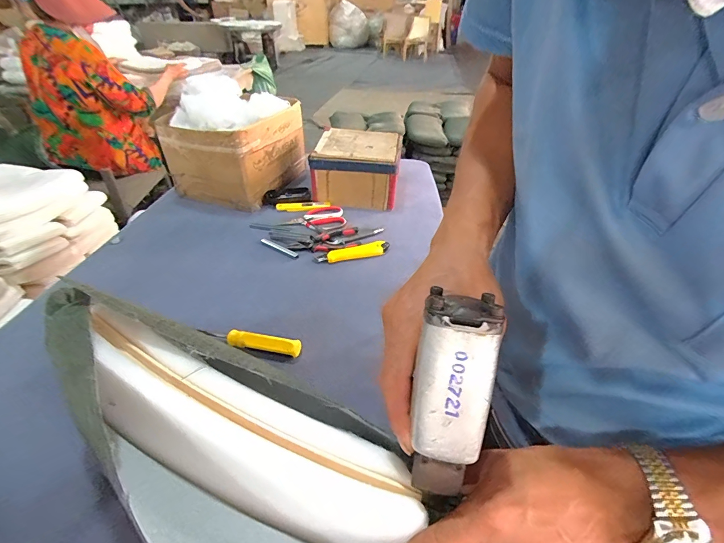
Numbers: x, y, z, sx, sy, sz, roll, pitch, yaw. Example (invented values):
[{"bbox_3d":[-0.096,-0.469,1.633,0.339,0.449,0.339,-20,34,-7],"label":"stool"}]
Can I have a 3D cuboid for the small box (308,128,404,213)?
[{"bbox_3d":[-0.007,-0.274,0.950,0.210,0.127,0.209,6,38,9],"label":"small box"}]

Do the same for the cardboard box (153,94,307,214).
[{"bbox_3d":[-0.320,-0.318,0.963,0.245,0.202,0.288,13,40,16],"label":"cardboard box"}]

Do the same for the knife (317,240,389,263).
[{"bbox_3d":[-0.016,-0.043,0.747,0.150,0.012,0.034,-12,39,-15],"label":"knife"}]

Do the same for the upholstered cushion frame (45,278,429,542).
[{"bbox_3d":[-0.116,0.114,0.268,0.344,0.070,0.124,27,45,20],"label":"upholstered cushion frame"}]

